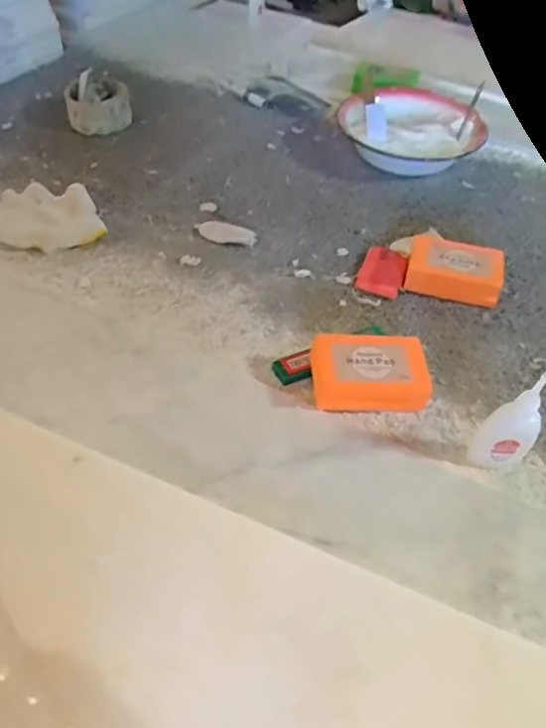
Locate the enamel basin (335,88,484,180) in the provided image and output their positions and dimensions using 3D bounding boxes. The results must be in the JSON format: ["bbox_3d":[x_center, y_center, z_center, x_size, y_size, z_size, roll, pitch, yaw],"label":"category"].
[{"bbox_3d":[0.177,-0.308,0.733,0.172,0.074,0.140,-8,49,-12],"label":"enamel basin"}]

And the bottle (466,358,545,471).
[{"bbox_3d":[0.173,0.041,0.404,0.029,0.107,0.033,-33,58,-29],"label":"bottle"}]

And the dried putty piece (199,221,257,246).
[{"bbox_3d":[-0.050,-0.145,0.619,0.062,0.004,0.030,9,48,3],"label":"dried putty piece"}]

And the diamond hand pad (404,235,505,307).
[{"bbox_3d":[0.183,-0.096,0.573,0.096,0.035,0.061,12,48,6],"label":"diamond hand pad"}]

